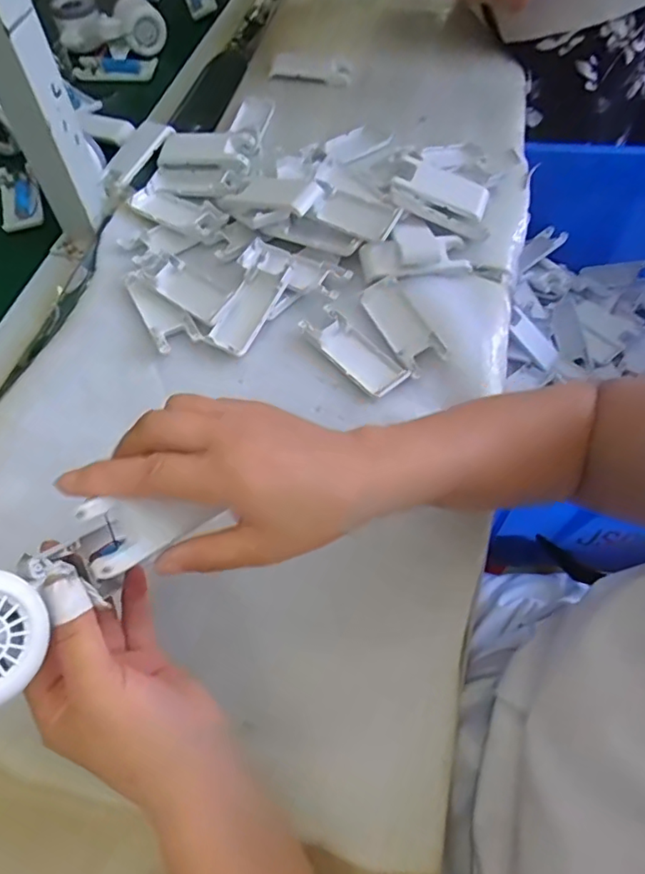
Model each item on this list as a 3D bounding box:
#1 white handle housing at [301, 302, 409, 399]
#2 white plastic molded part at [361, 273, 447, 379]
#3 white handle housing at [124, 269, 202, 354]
[{"bbox_3d":[0.028,-0.076,0.487,0.040,0.009,0.102,-36,66,-19],"label":"white handle housing"},{"bbox_3d":[0.069,-0.101,0.495,0.038,0.010,0.103,-21,62,-12],"label":"white plastic molded part"},{"bbox_3d":[-0.148,-0.119,0.506,0.037,0.008,0.101,-25,63,-14],"label":"white handle housing"}]

